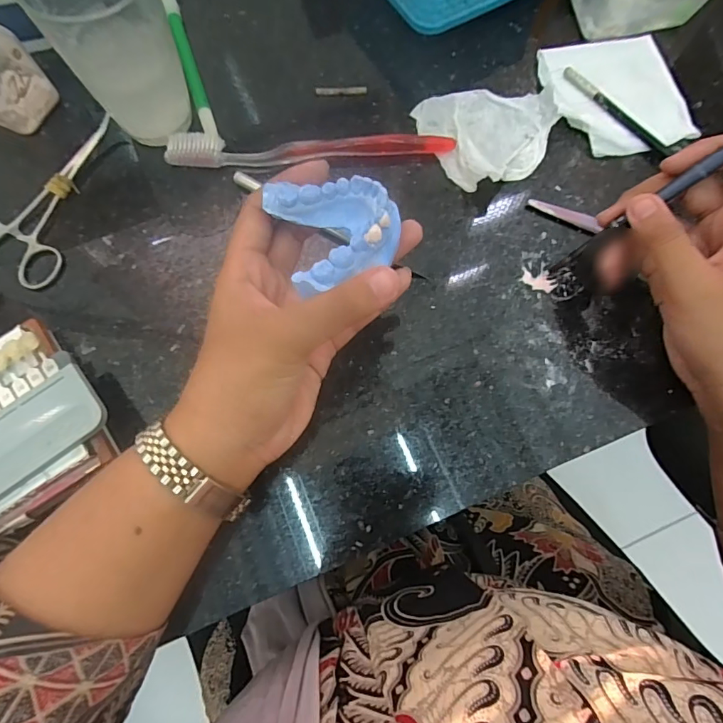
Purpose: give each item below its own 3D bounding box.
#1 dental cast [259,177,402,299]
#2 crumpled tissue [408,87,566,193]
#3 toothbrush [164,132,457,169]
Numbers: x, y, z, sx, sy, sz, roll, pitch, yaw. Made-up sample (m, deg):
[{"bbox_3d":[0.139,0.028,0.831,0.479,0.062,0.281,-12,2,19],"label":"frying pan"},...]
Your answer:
[{"bbox_3d":[-0.010,-0.061,0.207,0.053,0.025,0.057,0,75,-1],"label":"dental cast"},{"bbox_3d":[0.091,-0.161,0.304,0.090,0.015,0.080,-28,77,-8],"label":"crumpled tissue"},{"bbox_3d":[-0.033,-0.143,0.302,0.186,0.009,0.019,-3,75,-2],"label":"toothbrush"}]

